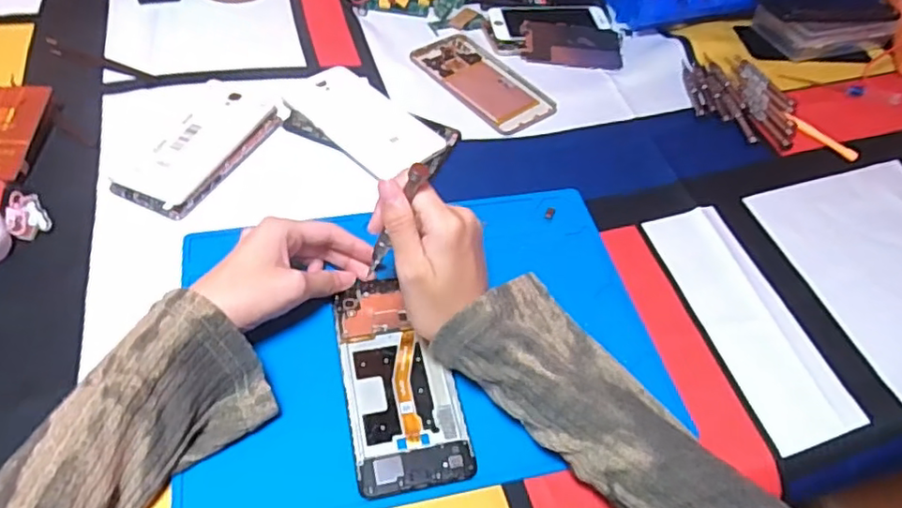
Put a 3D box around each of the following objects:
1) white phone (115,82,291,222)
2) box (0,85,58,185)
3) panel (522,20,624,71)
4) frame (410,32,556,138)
[{"bbox_3d":[-0.213,-0.097,0.523,0.080,0.013,0.157,22,53,11],"label":"white phone"},{"bbox_3d":[-0.370,-0.098,0.503,0.056,0.023,0.104,-2,52,-8],"label":"box"},{"bbox_3d":[0.133,-0.231,0.667,0.108,0.009,0.065,4,52,-3],"label":"panel"},{"bbox_3d":[0.031,-0.178,0.619,0.075,0.004,0.156,-31,61,-26],"label":"frame"}]

